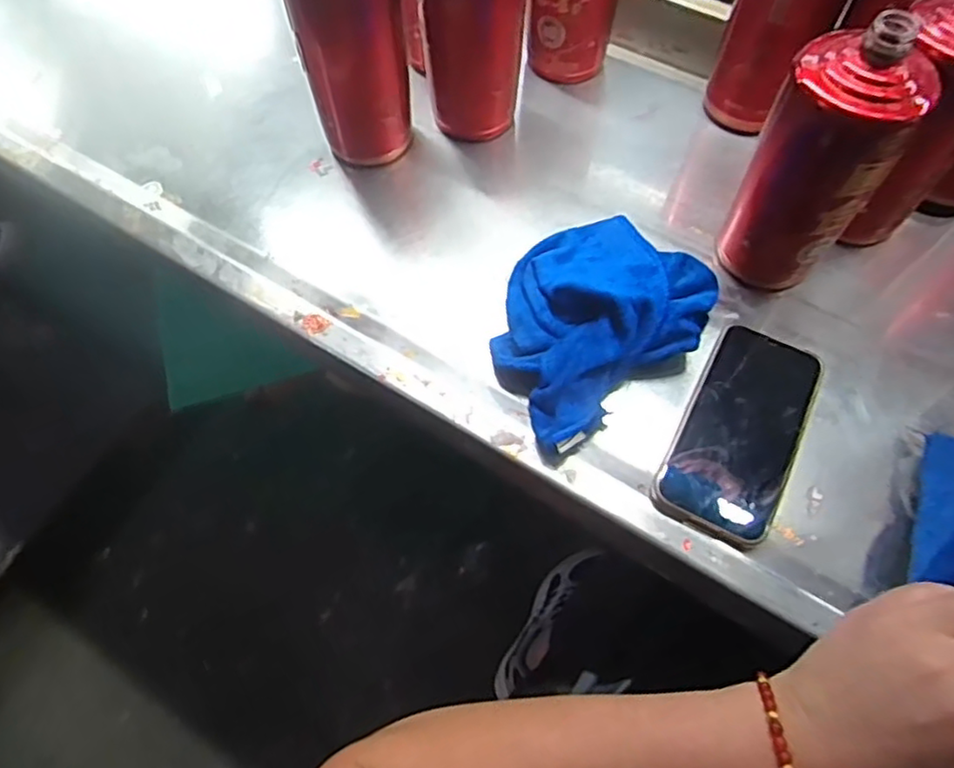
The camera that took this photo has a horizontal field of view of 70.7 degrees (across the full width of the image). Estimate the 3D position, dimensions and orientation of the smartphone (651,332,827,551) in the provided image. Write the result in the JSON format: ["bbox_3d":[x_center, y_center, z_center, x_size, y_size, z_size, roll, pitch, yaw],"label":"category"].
[{"bbox_3d":[0.188,0.032,0.475,0.079,0.016,0.164,26,68,14],"label":"smartphone"}]

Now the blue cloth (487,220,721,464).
[{"bbox_3d":[0.079,-0.055,0.498,0.179,0.059,0.146,-37,69,-14],"label":"blue cloth"}]

